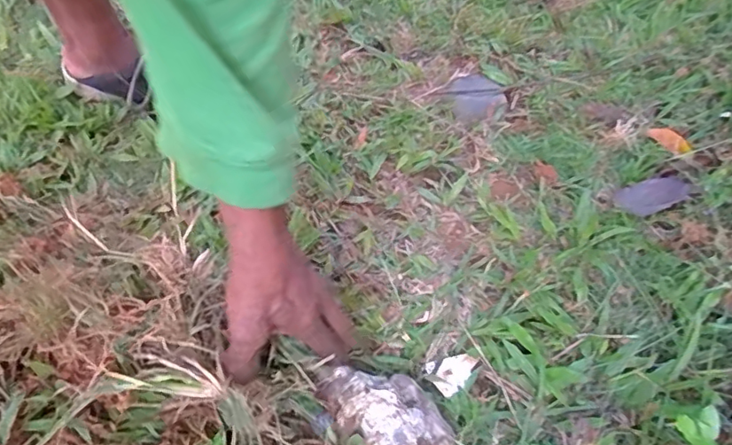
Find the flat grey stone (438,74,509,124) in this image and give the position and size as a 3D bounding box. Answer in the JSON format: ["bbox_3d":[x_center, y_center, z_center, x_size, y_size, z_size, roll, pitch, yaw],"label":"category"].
[{"bbox_3d":[0.130,-0.155,0.684,0.071,0.008,0.070,-25,59,-18],"label":"flat grey stone"}]

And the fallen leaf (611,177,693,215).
[{"bbox_3d":[0.300,-0.029,0.581,0.077,0.016,0.034,-8,62,-10],"label":"fallen leaf"}]

